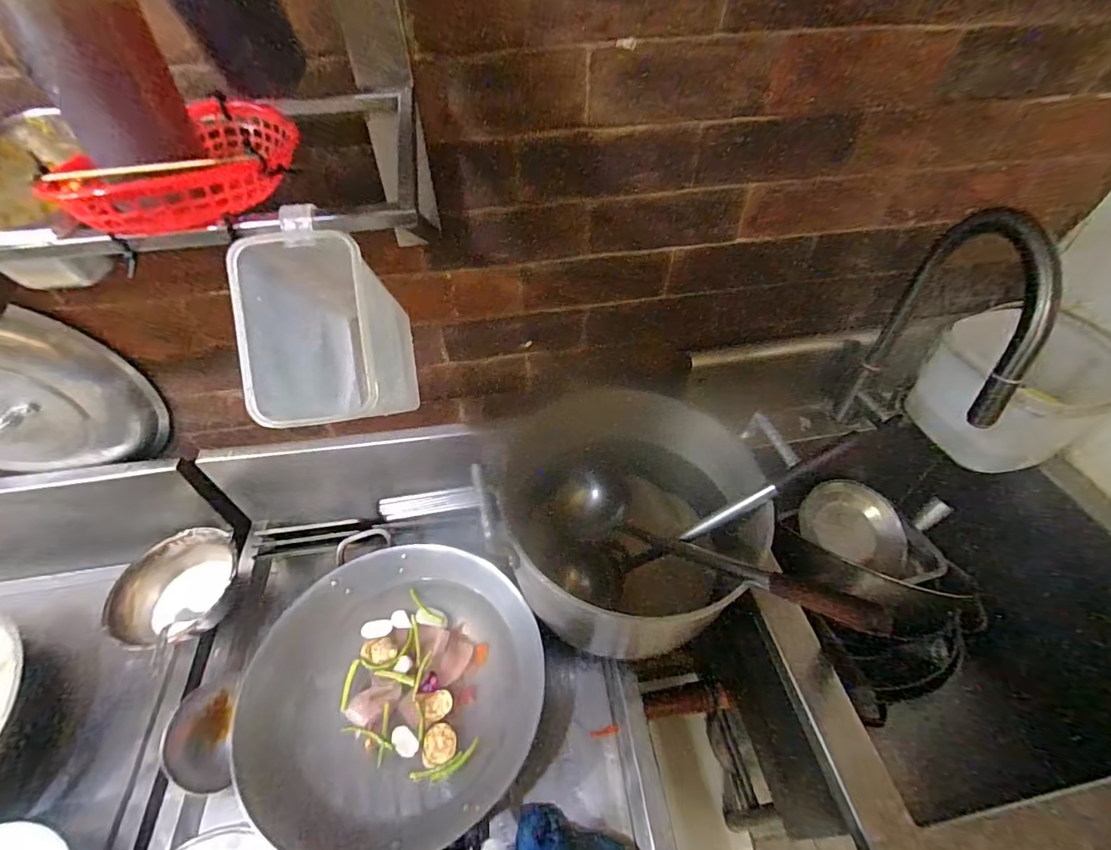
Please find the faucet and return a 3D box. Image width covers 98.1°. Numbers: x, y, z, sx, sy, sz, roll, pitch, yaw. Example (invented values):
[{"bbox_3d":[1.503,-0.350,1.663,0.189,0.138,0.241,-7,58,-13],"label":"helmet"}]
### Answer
[{"bbox_3d":[0.513,-0.088,0.664,0.052,0.375,0.254,10,49,9],"label":"faucet"}]

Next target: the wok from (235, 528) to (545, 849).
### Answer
[{"bbox_3d":[-0.196,0.335,0.630,0.346,0.084,0.341,14,50,12],"label":"wok"}]

